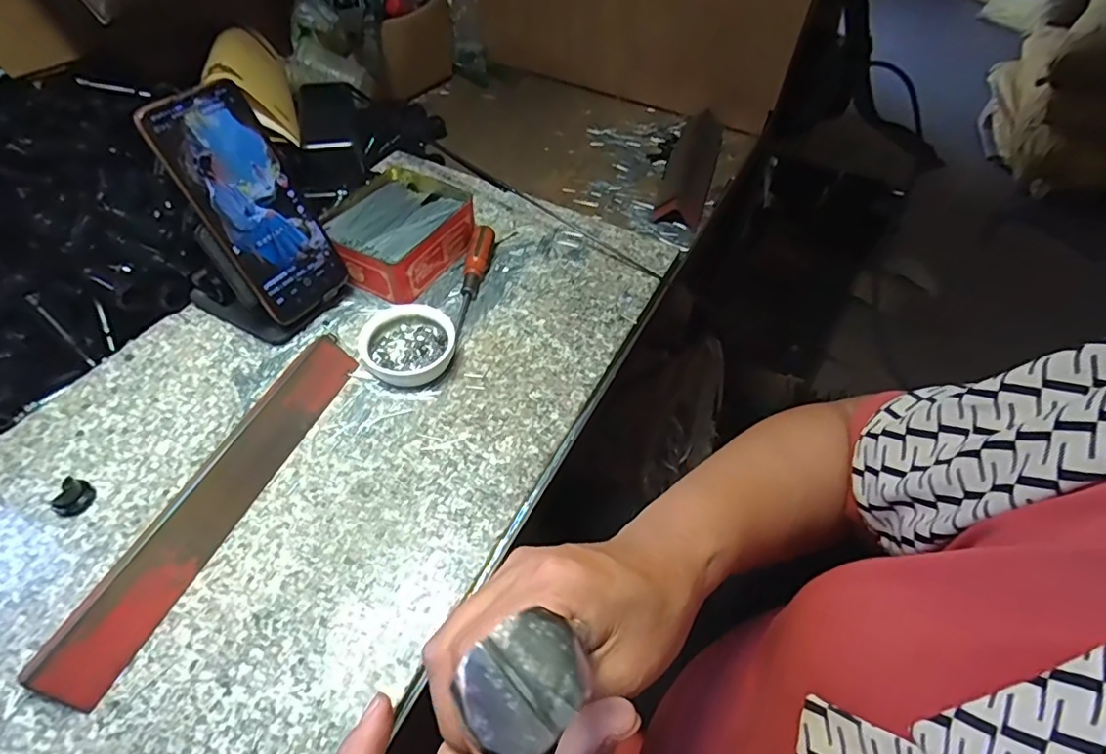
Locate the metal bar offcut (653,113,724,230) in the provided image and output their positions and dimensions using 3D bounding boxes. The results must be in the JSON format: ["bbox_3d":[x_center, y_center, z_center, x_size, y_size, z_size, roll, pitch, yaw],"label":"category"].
[{"bbox_3d":[0.166,-0.254,0.682,0.056,0.026,0.234,14,52,9],"label":"metal bar offcut"}]

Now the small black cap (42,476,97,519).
[{"bbox_3d":[-0.311,0.078,0.370,0.017,0.012,0.023,20,53,13],"label":"small black cap"}]

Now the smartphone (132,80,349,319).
[{"bbox_3d":[-0.222,-0.126,0.428,0.005,0.164,0.078,7,44,37],"label":"smartphone"}]

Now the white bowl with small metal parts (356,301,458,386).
[{"bbox_3d":[-0.116,-0.024,0.452,0.071,0.029,0.071,1,51,-1],"label":"white bowl with small metal parts"}]

